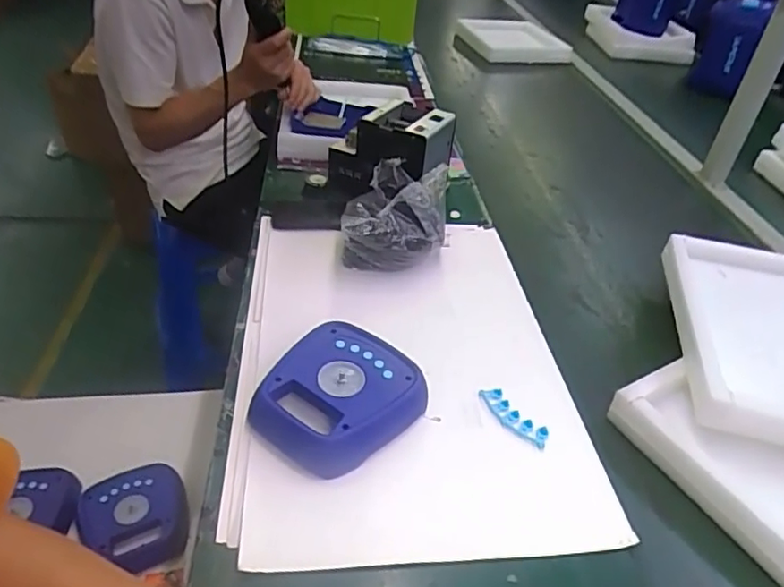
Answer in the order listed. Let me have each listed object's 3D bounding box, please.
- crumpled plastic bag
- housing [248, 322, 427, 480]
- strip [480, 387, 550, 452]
[{"bbox_3d":[0.005,-0.113,0.874,0.148,0.126,0.142,6,38,1],"label":"crumpled plastic bag"},{"bbox_3d":[-0.060,0.115,0.637,0.155,0.046,0.170,28,44,27],"label":"housing"},{"bbox_3d":[0.138,0.145,0.666,0.028,0.020,0.090,-23,46,-31],"label":"strip"}]

